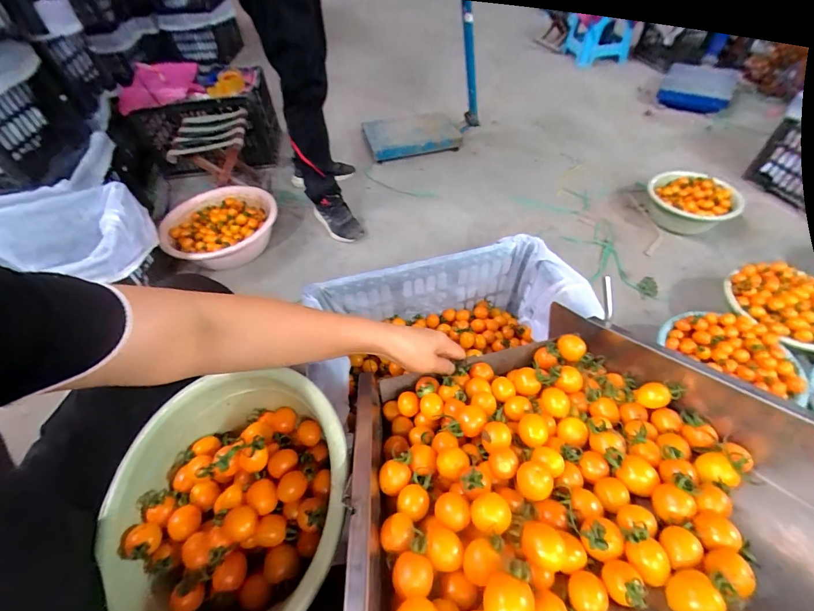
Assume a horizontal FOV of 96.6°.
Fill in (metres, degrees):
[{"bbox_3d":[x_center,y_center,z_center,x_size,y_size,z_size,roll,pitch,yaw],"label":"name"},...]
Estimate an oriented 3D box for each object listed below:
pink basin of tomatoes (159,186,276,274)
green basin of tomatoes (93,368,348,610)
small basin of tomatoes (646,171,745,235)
[{"bbox_3d":[-0.616,-0.255,1.216,0.342,0.107,0.348,0,54,1],"label":"pink basin of tomatoes"},{"bbox_3d":[-0.179,0.197,0.370,0.243,0.094,0.243,0,54,1],"label":"green basin of tomatoes"},{"bbox_3d":[0.912,-0.345,1.186,0.235,0.102,0.251,0,54,1],"label":"small basin of tomatoes"}]

